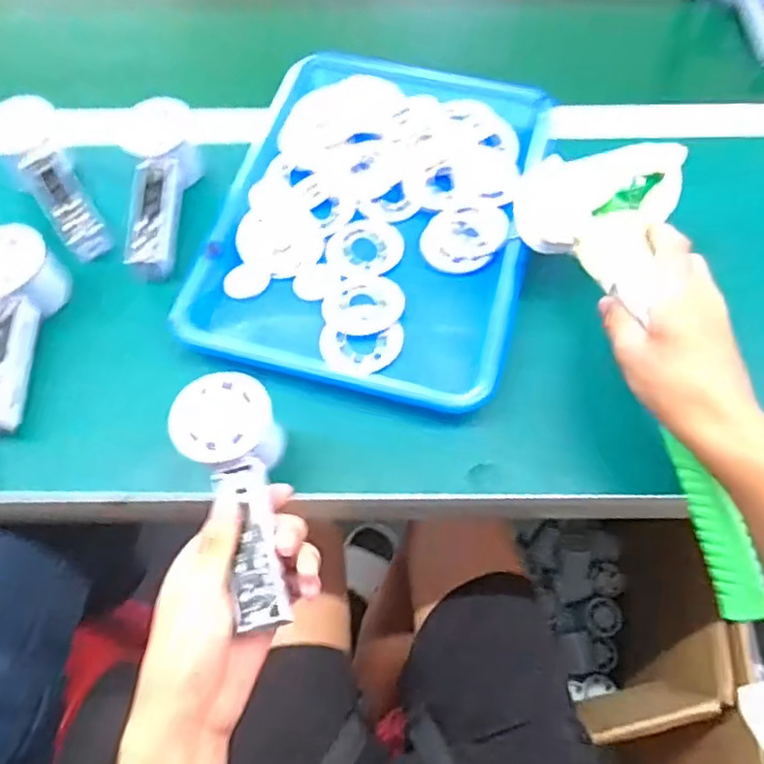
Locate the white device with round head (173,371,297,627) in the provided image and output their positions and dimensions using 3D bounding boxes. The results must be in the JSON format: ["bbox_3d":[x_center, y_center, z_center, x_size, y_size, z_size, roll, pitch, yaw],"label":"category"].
[{"bbox_3d":[-0.087,0.067,0.393,0.059,0.051,0.147,-12,74,-5],"label":"white device with round head"}]

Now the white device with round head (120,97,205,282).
[{"bbox_3d":[-0.195,-0.163,0.543,0.060,0.046,0.157,0,76,1],"label":"white device with round head"}]

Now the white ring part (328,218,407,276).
[{"bbox_3d":[-0.014,-0.114,0.537,0.063,0.004,0.057,-3,63,-1],"label":"white ring part"}]

